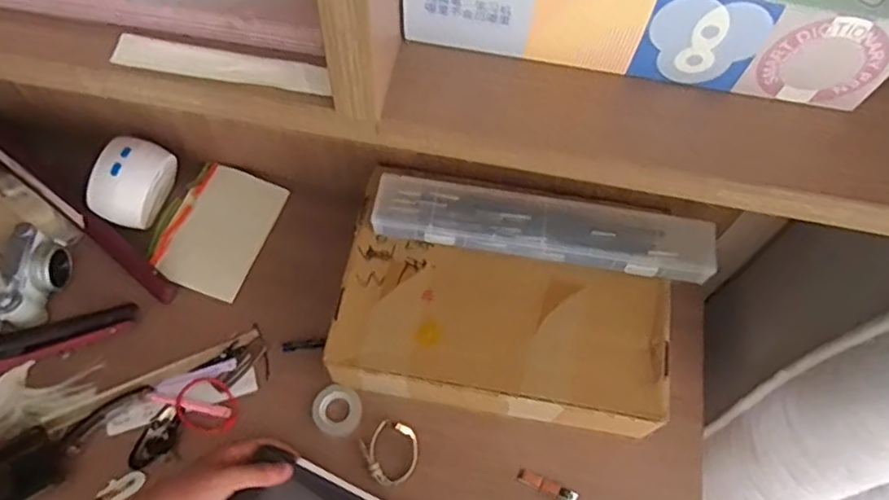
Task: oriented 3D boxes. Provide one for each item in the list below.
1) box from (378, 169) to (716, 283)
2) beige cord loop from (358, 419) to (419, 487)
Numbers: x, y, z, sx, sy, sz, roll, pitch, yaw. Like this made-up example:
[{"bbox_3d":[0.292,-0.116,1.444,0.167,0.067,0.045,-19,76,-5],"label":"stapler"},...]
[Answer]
[{"bbox_3d":[0.097,-0.020,0.648,0.330,0.033,0.068,8,64,1],"label":"box"},{"bbox_3d":[-0.052,0.197,0.634,0.054,0.015,0.056,1,64,-2],"label":"beige cord loop"}]

